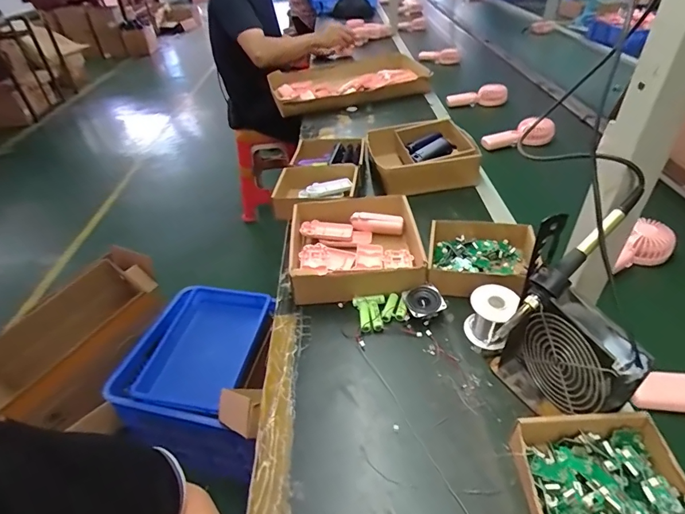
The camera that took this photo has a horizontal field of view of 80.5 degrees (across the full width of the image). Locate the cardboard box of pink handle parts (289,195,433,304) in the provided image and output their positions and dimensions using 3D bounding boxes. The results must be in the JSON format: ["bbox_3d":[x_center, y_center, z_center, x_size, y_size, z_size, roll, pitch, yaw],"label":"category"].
[{"bbox_3d":[0.024,-0.019,0.707,0.209,0.069,0.225,-3,39,2],"label":"cardboard box of pink handle parts"}]

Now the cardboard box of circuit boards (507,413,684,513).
[{"bbox_3d":[0.248,0.234,0.372,0.146,0.043,0.165,-4,39,1],"label":"cardboard box of circuit boards"}]

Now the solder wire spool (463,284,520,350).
[{"bbox_3d":[0.204,0.081,0.558,0.061,0.062,0.061,20,45,27],"label":"solder wire spool"}]

